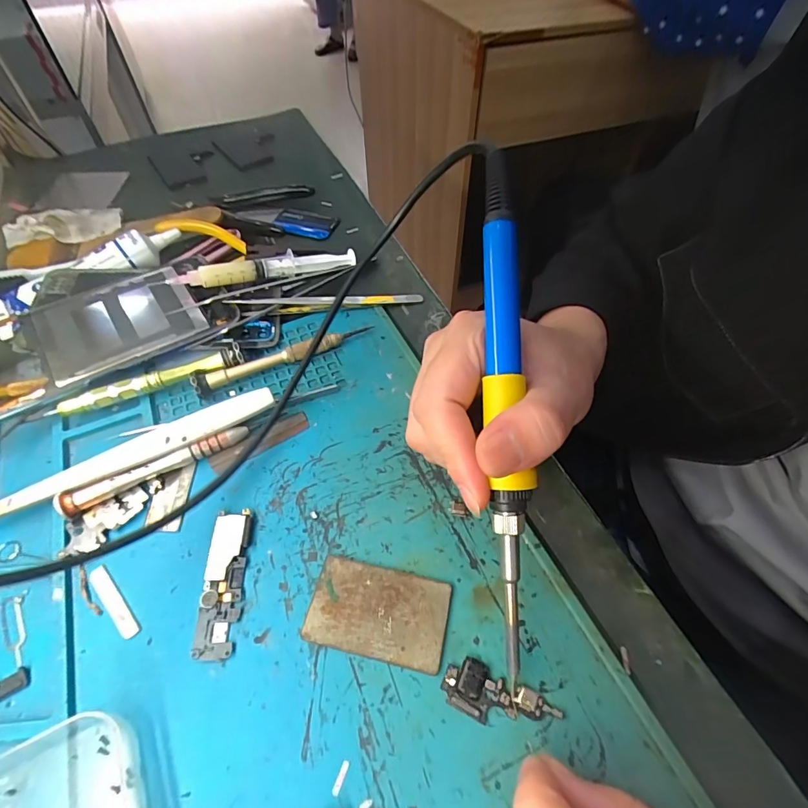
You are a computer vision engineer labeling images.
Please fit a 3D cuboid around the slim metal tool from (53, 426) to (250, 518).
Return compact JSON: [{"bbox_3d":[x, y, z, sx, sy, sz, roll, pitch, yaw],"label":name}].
[{"bbox_3d":[-0.128,0.034,0.229,0.092,0.014,0.013,-23,57,-15],"label":"slim metal tool"}]

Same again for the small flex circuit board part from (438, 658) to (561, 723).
[{"bbox_3d":[0.038,0.119,0.174,0.044,0.004,0.020,22,57,16],"label":"small flex circuit board part"}]

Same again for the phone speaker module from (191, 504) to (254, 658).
[{"bbox_3d":[-0.083,0.081,0.202,0.017,0.007,0.063,-2,54,-1],"label":"phone speaker module"}]

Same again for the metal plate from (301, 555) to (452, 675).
[{"bbox_3d":[-0.011,0.092,0.194,0.060,0.004,0.038,10,55,8],"label":"metal plate"}]

